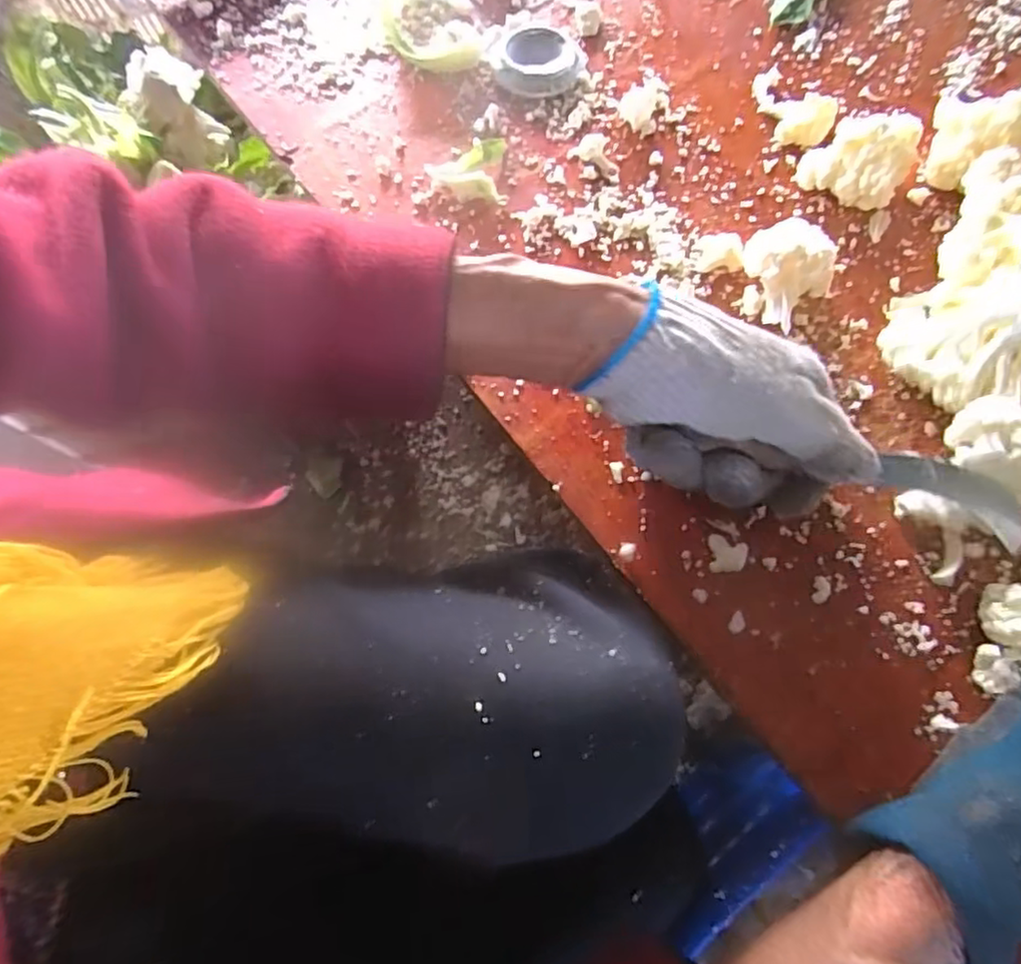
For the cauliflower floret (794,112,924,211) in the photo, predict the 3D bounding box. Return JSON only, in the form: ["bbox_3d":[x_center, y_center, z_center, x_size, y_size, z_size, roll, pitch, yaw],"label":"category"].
[{"bbox_3d":[0.206,-0.190,0.379,0.055,0.044,0.046,34,76,13],"label":"cauliflower floret"}]

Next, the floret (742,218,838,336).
[{"bbox_3d":[0.147,-0.112,0.353,0.047,0.040,0.041,34,76,13],"label":"floret"}]

